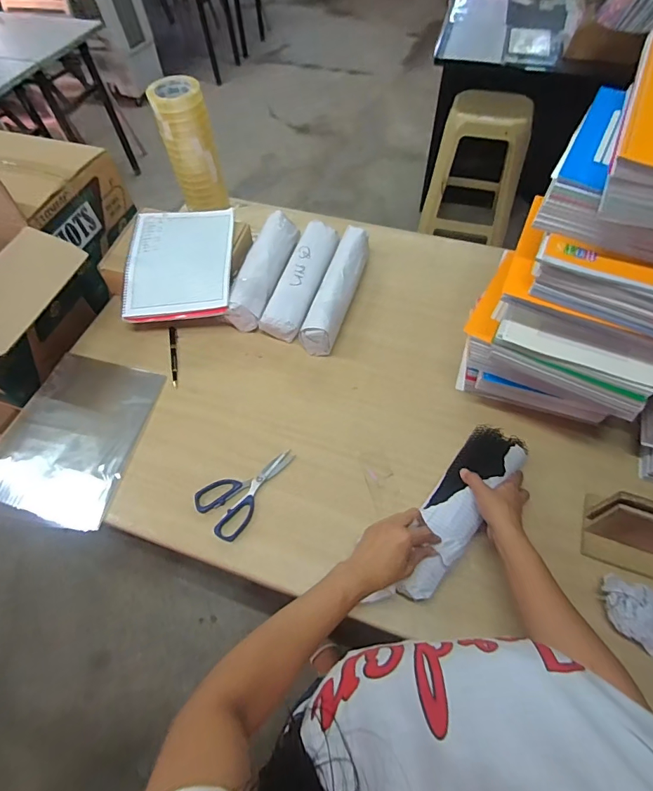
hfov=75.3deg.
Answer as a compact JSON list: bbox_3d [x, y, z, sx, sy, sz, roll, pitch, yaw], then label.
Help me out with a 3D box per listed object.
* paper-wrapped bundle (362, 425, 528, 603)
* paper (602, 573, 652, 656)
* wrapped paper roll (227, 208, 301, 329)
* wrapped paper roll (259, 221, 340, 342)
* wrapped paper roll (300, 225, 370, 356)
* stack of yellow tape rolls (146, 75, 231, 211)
[{"bbox_3d":[0.211,0.191,0.684,0.096,0.084,0.320,30,65,20],"label":"paper-wrapped bundle"},{"bbox_3d":[0.441,0.310,0.588,0.116,0.058,0.068,26,64,18],"label":"paper"},{"bbox_3d":[-0.142,-0.287,0.966,0.091,0.069,0.322,8,60,9],"label":"wrapped paper roll"},{"bbox_3d":[-0.049,-0.263,0.947,0.104,0.057,0.321,12,60,11],"label":"wrapped paper roll"},{"bbox_3d":[0.023,-0.232,0.915,0.071,0.078,0.307,14,61,12],"label":"wrapped paper roll"},{"bbox_3d":[-0.317,-0.583,1.000,0.119,0.248,0.098,-10,58,-2],"label":"stack of yellow tape rolls"}]

